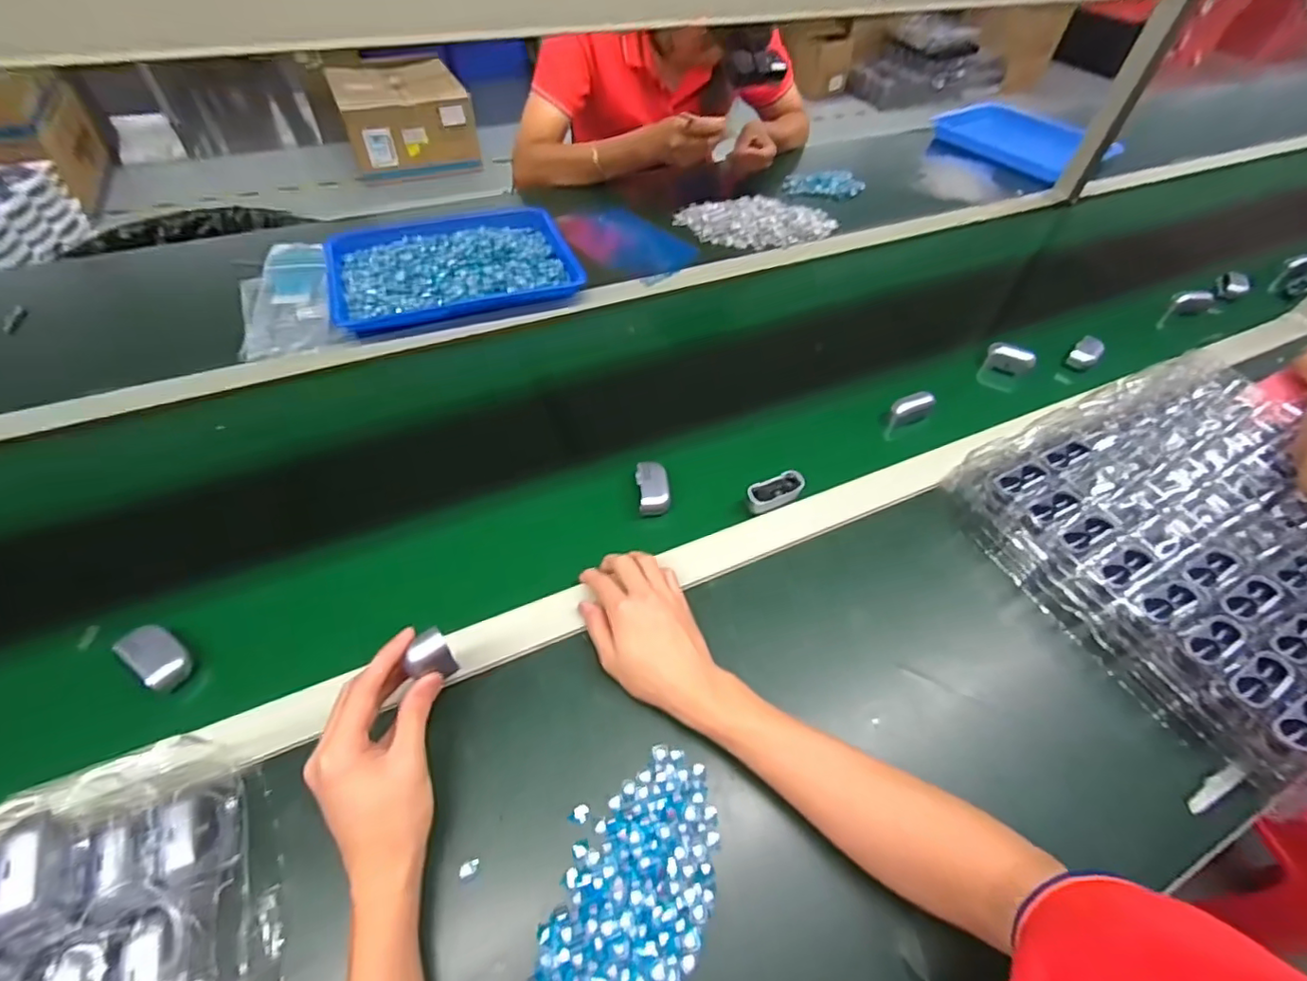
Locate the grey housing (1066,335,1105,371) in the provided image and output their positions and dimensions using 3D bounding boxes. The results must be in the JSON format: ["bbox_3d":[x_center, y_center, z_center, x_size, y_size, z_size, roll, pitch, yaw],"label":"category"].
[{"bbox_3d":[0.584,-0.184,0.764,0.033,0.030,0.044,36,59,23],"label":"grey housing"}]

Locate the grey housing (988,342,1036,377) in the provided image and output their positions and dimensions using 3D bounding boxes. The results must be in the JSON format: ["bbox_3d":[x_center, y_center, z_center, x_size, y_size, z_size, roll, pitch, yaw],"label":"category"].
[{"bbox_3d":[0.469,-0.172,0.744,0.053,0.033,0.022,19,54,12],"label":"grey housing"}]

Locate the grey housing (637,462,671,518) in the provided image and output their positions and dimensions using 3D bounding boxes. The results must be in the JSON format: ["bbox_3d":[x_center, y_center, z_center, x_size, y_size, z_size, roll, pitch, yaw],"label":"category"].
[{"bbox_3d":[-0.001,-0.003,0.583,0.031,0.025,0.054,-5,52,-6],"label":"grey housing"}]

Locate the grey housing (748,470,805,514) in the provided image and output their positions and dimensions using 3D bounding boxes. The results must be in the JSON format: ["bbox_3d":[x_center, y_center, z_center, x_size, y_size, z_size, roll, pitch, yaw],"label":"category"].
[{"bbox_3d":[0.126,0.002,0.580,0.062,0.017,0.028,-18,55,-16],"label":"grey housing"}]

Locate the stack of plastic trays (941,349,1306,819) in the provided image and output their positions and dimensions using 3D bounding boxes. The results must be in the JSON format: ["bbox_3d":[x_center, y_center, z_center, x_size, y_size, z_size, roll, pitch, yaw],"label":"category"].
[{"bbox_3d":[0.573,0.028,0.570,0.457,0.056,0.344,-24,56,-19],"label":"stack of plastic trays"}]

